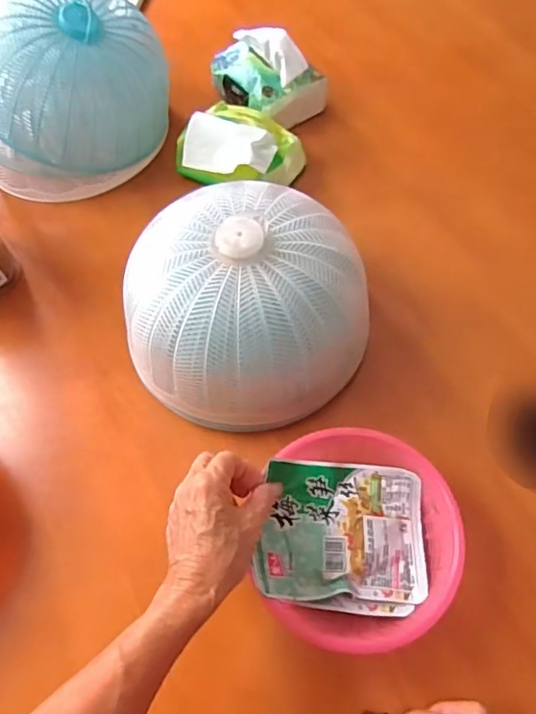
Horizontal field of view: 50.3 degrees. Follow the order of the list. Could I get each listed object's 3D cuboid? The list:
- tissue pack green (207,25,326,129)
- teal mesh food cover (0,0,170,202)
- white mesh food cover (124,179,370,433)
[{"bbox_3d":[-0.006,-0.373,0.746,0.099,0.082,0.142,-35,64,-14],"label":"tissue pack green"},{"bbox_3d":[-0.248,-0.324,0.694,0.217,0.184,0.212,16,64,13],"label":"teal mesh food cover"},{"bbox_3d":[-0.026,-0.051,0.547,0.228,0.130,0.211,-5,61,2],"label":"white mesh food cover"}]

